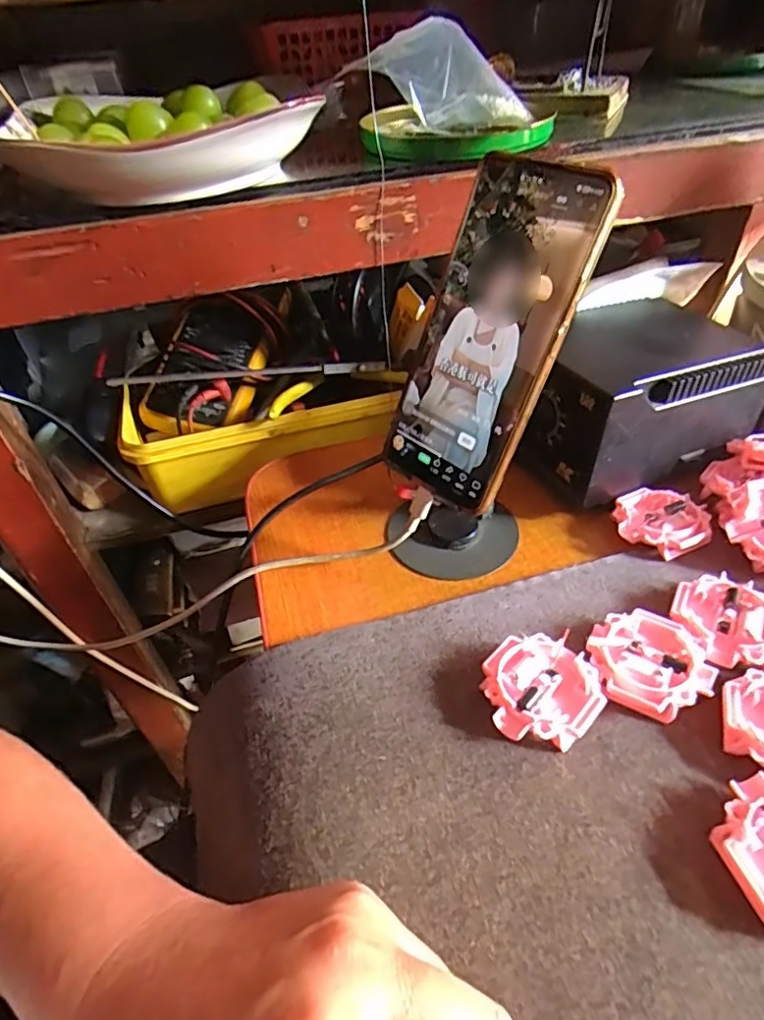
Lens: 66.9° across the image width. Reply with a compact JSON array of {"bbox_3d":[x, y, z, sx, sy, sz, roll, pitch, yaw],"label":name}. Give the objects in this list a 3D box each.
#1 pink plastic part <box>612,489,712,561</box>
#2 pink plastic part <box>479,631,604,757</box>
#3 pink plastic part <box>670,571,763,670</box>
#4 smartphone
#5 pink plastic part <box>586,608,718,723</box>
[{"bbox_3d":[0.171,0.007,0.354,0.053,0.014,0.048,26,51,30],"label":"pink plastic part"},{"bbox_3d":[0.075,0.084,0.274,0.051,0.015,0.051,2,43,7],"label":"pink plastic part"},{"bbox_3d":[0.177,0.058,0.295,0.050,0.013,0.053,-3,42,3],"label":"pink plastic part"},{"bbox_3d":[0.052,-0.084,0.291,0.074,0.163,0.006,35,26,35],"label":"smartphone"},{"bbox_3d":[0.129,0.075,0.281,0.052,0.015,0.052,-3,42,3],"label":"pink plastic part"}]

